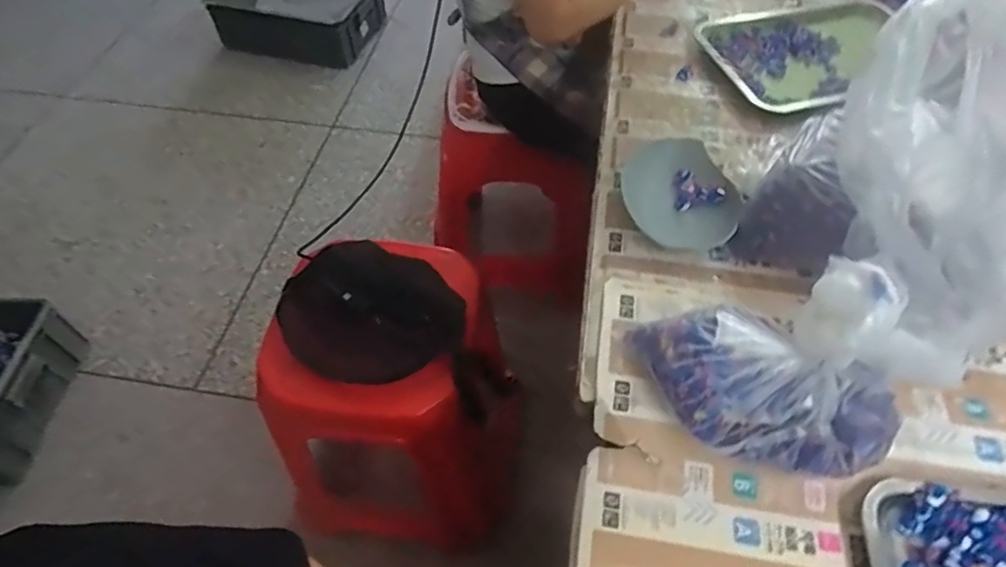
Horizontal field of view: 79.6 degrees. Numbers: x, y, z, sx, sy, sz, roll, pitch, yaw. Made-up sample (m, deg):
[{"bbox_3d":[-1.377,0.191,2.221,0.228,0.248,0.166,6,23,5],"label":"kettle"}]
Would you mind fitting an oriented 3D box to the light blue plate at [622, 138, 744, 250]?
[{"bbox_3d":[0.191,-0.095,0.645,0.121,0.032,0.131,-1,54,1],"label":"light blue plate"}]

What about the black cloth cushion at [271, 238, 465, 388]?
[{"bbox_3d":[-0.190,0.040,0.840,0.257,0.078,0.190,27,59,19],"label":"black cloth cushion"}]

